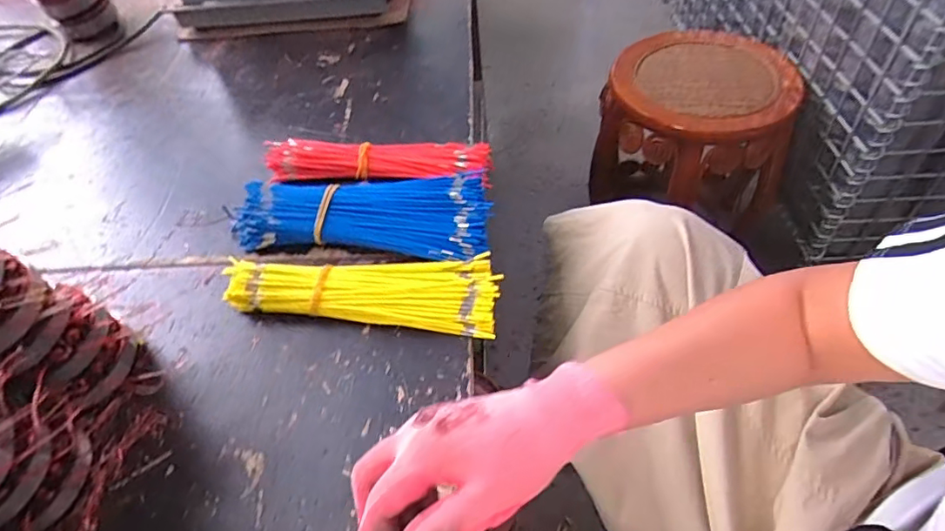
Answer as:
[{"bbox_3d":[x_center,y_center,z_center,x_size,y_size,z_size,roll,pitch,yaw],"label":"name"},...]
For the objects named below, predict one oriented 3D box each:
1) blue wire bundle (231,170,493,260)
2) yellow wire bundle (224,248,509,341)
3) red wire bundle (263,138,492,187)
[{"bbox_3d":[-0.107,-0.055,0.542,0.250,0.038,0.095,3,51,8],"label":"blue wire bundle"},{"bbox_3d":[-0.097,0.018,0.492,0.237,0.028,0.069,4,51,9],"label":"yellow wire bundle"},{"bbox_3d":[-0.104,-0.115,0.600,0.243,0.027,0.053,1,51,6],"label":"red wire bundle"}]

